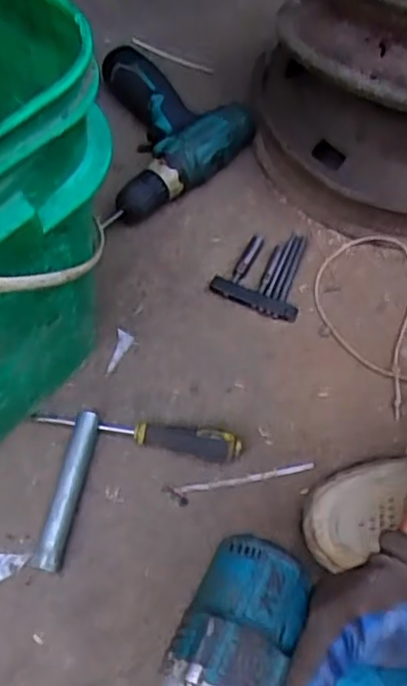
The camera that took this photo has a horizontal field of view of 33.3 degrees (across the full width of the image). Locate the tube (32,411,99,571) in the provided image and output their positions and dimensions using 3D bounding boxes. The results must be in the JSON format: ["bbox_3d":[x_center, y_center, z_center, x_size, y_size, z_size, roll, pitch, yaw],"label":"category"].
[{"bbox_3d":[-0.117,0.128,0.592,0.023,0.025,0.137,10,63,4],"label":"tube"}]

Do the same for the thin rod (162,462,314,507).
[{"bbox_3d":[0.033,0.124,0.608,0.135,0.004,0.018,-10,64,-6],"label":"thin rod"}]

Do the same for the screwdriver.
[{"bbox_3d":[-0.060,0.076,0.616,0.189,0.025,0.026,12,63,5],"label":"screwdriver"}]

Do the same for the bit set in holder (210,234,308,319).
[{"bbox_3d":[0.072,-0.077,0.713,0.088,0.010,0.108,27,66,12],"label":"bit set in holder"}]

